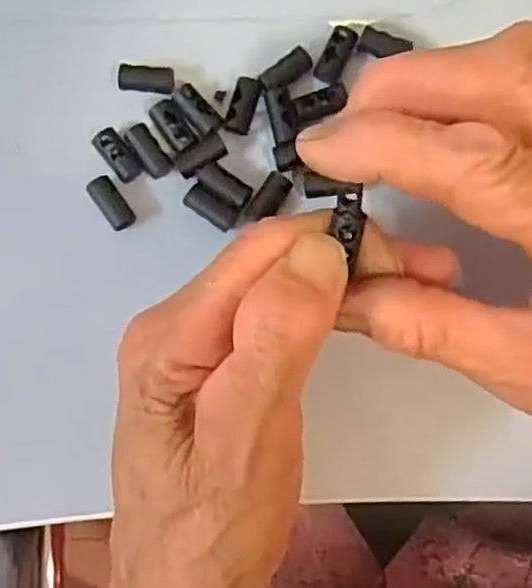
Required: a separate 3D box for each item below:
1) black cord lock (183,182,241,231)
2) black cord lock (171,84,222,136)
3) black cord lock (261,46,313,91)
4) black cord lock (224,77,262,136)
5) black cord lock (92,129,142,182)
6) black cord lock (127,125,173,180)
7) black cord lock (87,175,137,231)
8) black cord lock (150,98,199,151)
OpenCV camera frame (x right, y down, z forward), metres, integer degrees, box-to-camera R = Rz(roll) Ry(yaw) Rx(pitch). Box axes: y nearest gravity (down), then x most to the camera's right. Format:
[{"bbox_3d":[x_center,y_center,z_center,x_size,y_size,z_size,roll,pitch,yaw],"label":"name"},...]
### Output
[{"bbox_3d":[-0.018,-0.029,0.237,0.018,0.006,0.009,31,90,3],"label":"black cord lock"},{"bbox_3d":[-0.023,-0.062,0.239,0.008,0.004,0.019,-39,87,1],"label":"black cord lock"},{"bbox_3d":[0.007,-0.075,0.238,0.018,0.005,0.008,-34,84,5],"label":"black cord lock"},{"bbox_3d":[-0.008,-0.063,0.239,0.008,0.005,0.019,18,90,8],"label":"black cord lock"},{"bbox_3d":[-0.050,-0.047,0.239,0.008,0.005,0.019,-35,96,5],"label":"black cord lock"},{"bbox_3d":[-0.039,-0.048,0.238,0.008,0.005,0.020,-33,87,1],"label":"black cord lock"},{"bbox_3d":[-0.052,-0.030,0.239,0.008,0.006,0.019,-36,87,1],"label":"black cord lock"},{"bbox_3d":[-0.031,-0.056,0.237,0.009,0.004,0.018,-35,87,1],"label":"black cord lock"}]

